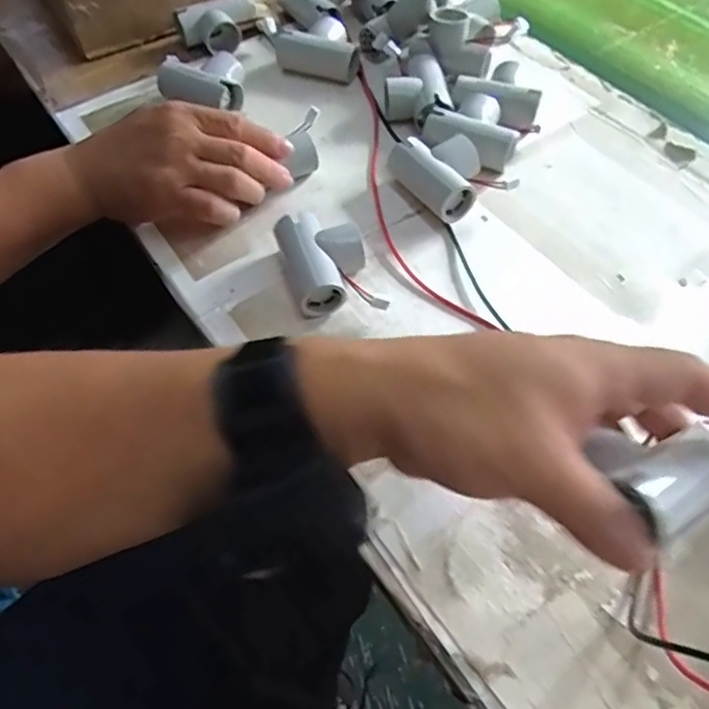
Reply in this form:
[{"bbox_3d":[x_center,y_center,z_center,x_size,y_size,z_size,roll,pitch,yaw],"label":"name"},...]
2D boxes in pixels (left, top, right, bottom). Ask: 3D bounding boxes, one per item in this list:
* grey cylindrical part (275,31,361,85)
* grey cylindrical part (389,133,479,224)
[{"bbox_3d":[-0.038,-0.283,0.586,0.082,0.030,0.030,20,58,13],"label":"grey cylindrical part"},{"bbox_3d":[0.069,-0.142,0.488,0.057,0.037,0.074,-28,60,-18],"label":"grey cylindrical part"}]

